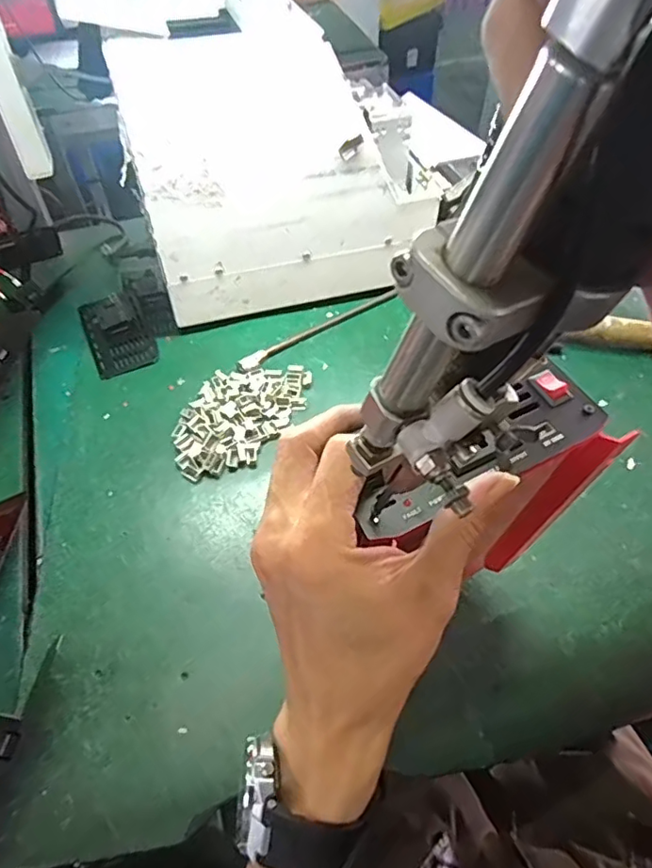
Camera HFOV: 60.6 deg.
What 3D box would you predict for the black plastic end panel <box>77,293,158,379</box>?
[{"bbox_3d":[-0.252,-0.128,0.665,0.067,0.032,0.138,-21,55,-17],"label":"black plastic end panel"}]

